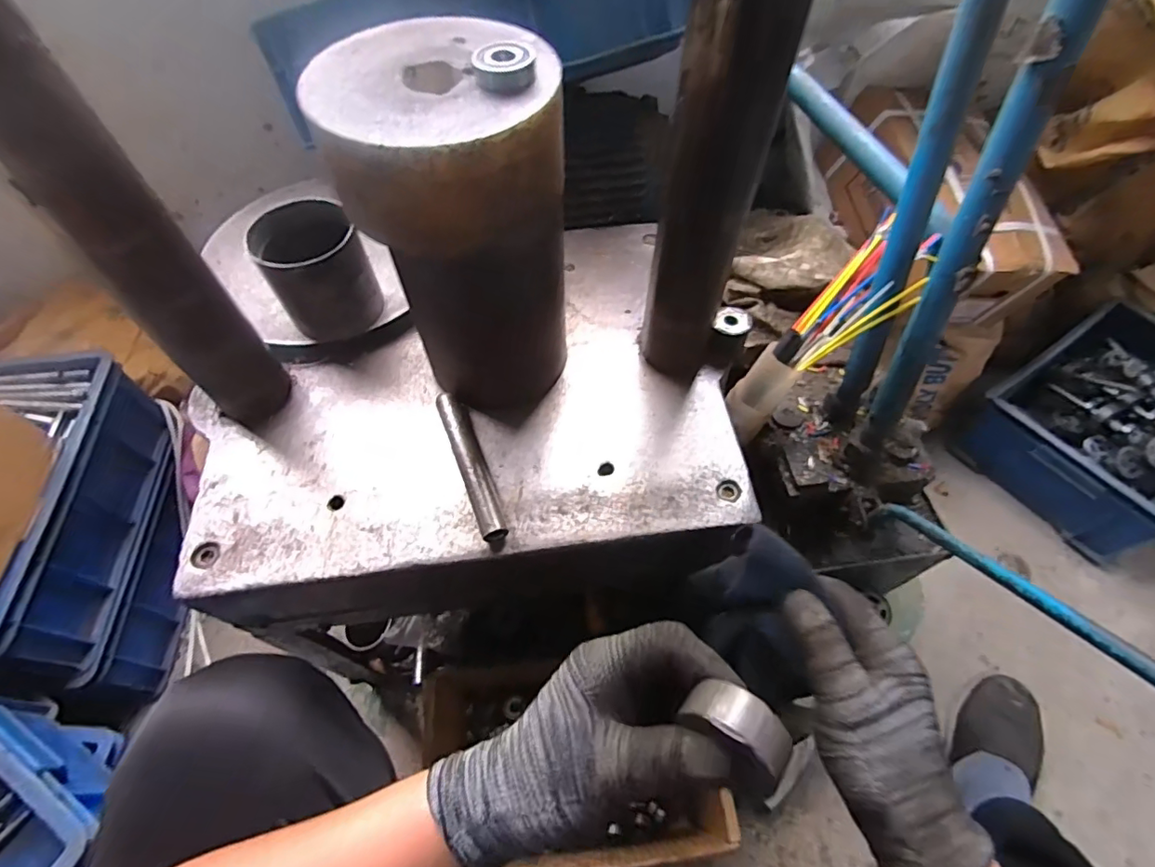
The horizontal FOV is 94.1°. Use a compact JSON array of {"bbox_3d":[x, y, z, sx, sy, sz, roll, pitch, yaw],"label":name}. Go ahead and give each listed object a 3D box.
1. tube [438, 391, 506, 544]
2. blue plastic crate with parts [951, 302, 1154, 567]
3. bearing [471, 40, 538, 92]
[{"bbox_3d":[-0.090,0.025,0.453,0.022,0.022,0.140,-18,60,-11],"label":"tube"},{"bbox_3d":[0.922,-0.010,0.920,0.405,0.144,0.315,-29,62,-17],"label":"blue plastic crate with parts"},{"bbox_3d":[-0.041,-0.205,0.300,0.034,0.014,0.029,-5,58,-3],"label":"bearing"}]

